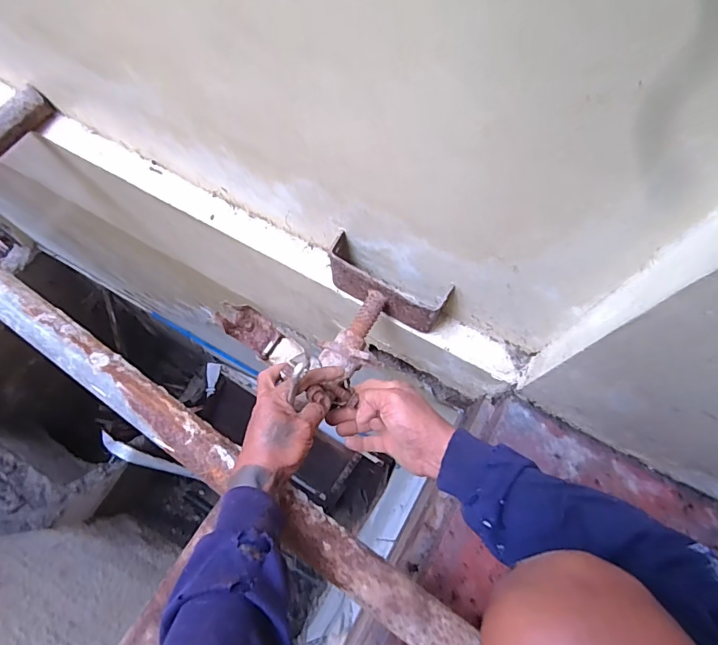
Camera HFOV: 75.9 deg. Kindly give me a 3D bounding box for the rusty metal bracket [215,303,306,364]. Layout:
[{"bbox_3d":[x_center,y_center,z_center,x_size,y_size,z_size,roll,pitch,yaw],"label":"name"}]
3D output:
[{"bbox_3d":[-0.122,0.017,0.587,0.116,0.037,0.043,33,74,11],"label":"rusty metal bracket"}]

